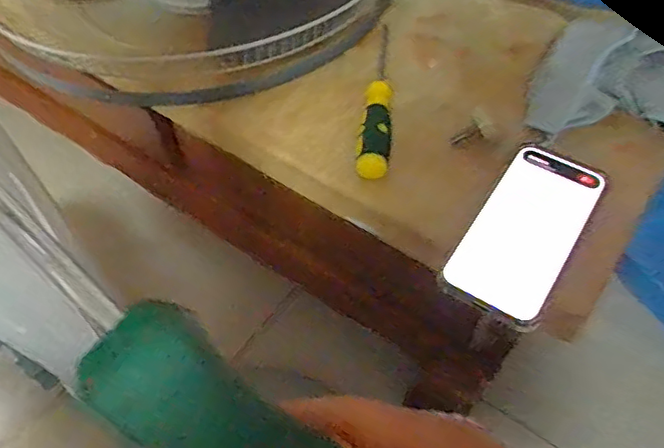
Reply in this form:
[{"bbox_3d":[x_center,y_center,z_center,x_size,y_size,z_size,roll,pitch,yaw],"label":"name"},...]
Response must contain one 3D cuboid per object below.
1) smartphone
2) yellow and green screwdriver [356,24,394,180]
[{"bbox_3d":[0.139,0.003,0.421,0.071,0.010,0.149,28,58,19],"label":"smartphone"},{"bbox_3d":[0.042,-0.111,0.502,0.025,0.026,0.190,5,54,5],"label":"yellow and green screwdriver"}]

